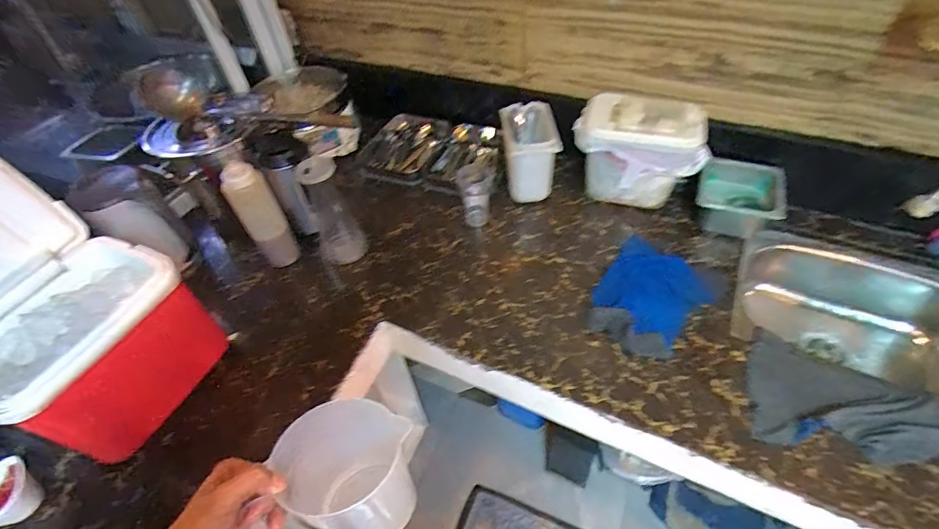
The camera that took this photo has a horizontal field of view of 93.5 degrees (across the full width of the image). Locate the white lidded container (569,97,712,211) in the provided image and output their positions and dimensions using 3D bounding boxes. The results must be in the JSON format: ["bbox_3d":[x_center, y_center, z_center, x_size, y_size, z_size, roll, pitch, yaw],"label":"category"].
[{"bbox_3d":[0.393,-0.254,1.043,0.290,0.220,0.164,8,50,12],"label":"white lidded container"}]

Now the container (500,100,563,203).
[{"bbox_3d":[0.155,-0.284,1.127,0.132,0.182,0.196,-4,50,1],"label":"container"}]

